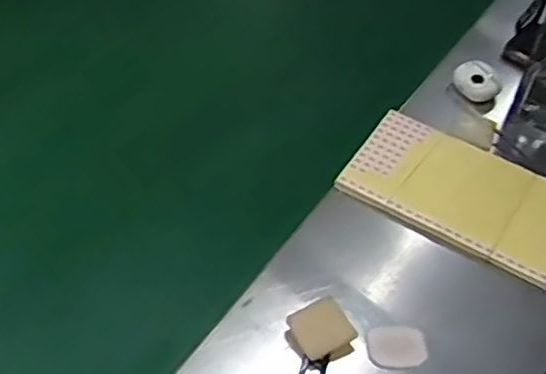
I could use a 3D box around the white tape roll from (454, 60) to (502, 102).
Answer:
[{"bbox_3d":[0.223,-0.116,0.730,0.051,0.039,0.019,30,56,20],"label":"white tape roll"}]

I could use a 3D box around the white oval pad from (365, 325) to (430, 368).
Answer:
[{"bbox_3d":[0.100,0.130,0.538,0.047,0.010,0.033,-3,76,9],"label":"white oval pad"}]

